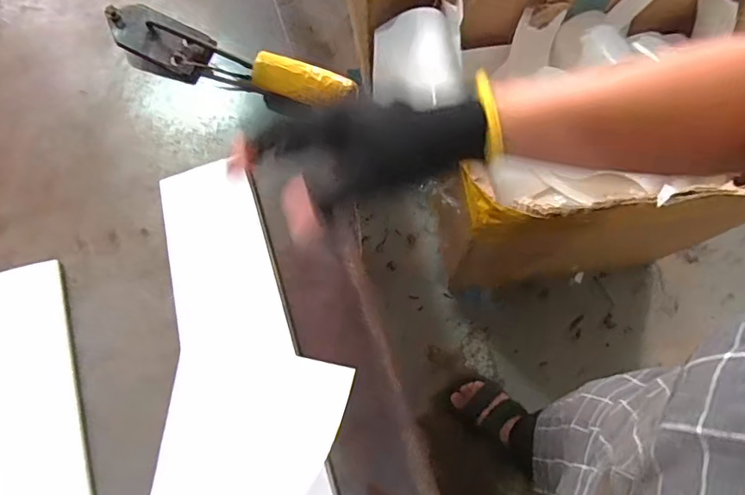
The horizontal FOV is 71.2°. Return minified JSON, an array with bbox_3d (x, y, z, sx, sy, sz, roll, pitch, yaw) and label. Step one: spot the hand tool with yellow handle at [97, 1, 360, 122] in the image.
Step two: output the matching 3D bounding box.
[{"bbox_3d":[-0.150,-0.186,0.529,0.261,0.039,0.062,25,78,7],"label":"hand tool with yellow handle"}]

